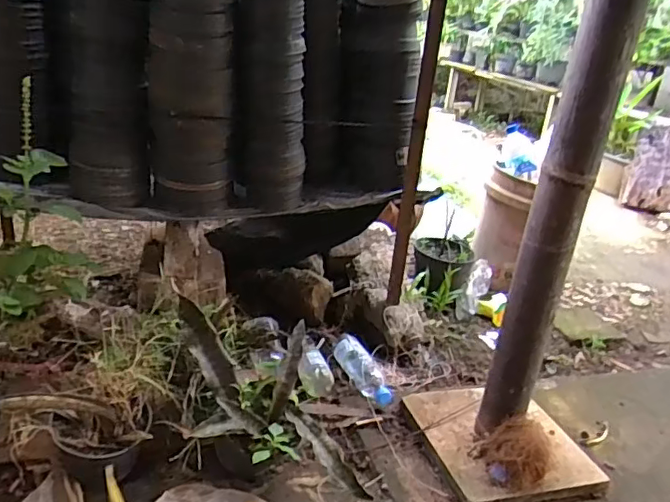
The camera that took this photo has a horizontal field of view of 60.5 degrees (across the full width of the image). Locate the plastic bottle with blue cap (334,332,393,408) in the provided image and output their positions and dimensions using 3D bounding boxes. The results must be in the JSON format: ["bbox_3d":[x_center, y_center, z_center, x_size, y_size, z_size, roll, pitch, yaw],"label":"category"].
[{"bbox_3d":[0.062,0.261,1.291,0.054,0.047,0.229,-5,26,-27],"label":"plastic bottle with blue cap"}]

